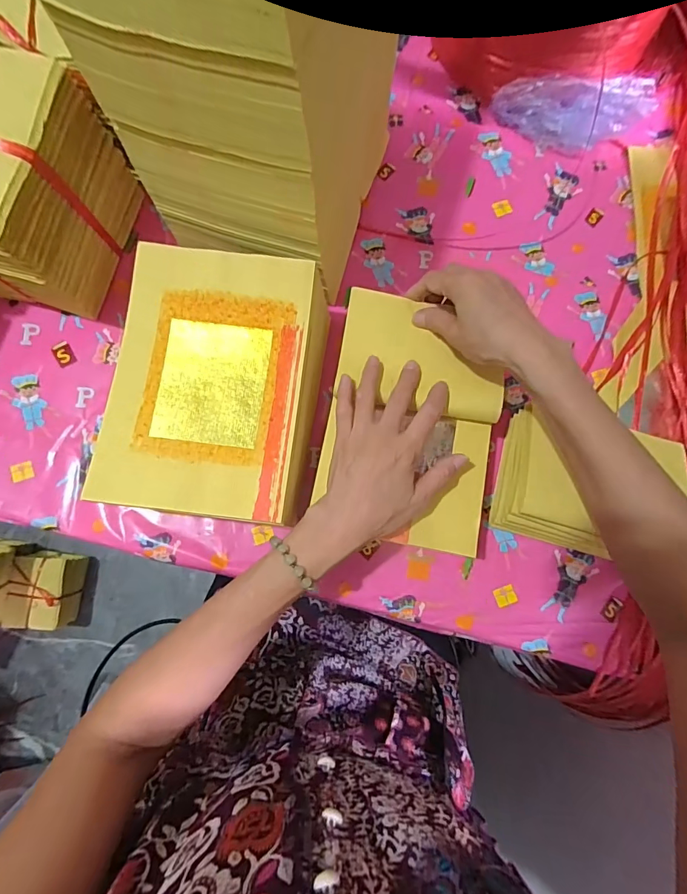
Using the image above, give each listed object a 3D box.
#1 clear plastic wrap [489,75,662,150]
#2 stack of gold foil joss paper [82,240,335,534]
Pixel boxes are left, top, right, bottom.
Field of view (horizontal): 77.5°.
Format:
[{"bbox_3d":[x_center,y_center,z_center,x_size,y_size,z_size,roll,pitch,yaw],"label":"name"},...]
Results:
[{"bbox_3d":[0.272,-0.386,0.498,0.180,0.053,0.072,-1,81,-3],"label":"clear plastic wrap"},{"bbox_3d":[-0.113,-0.053,0.406,0.171,0.087,0.229,8,81,-1],"label":"stack of gold foil joss paper"}]

